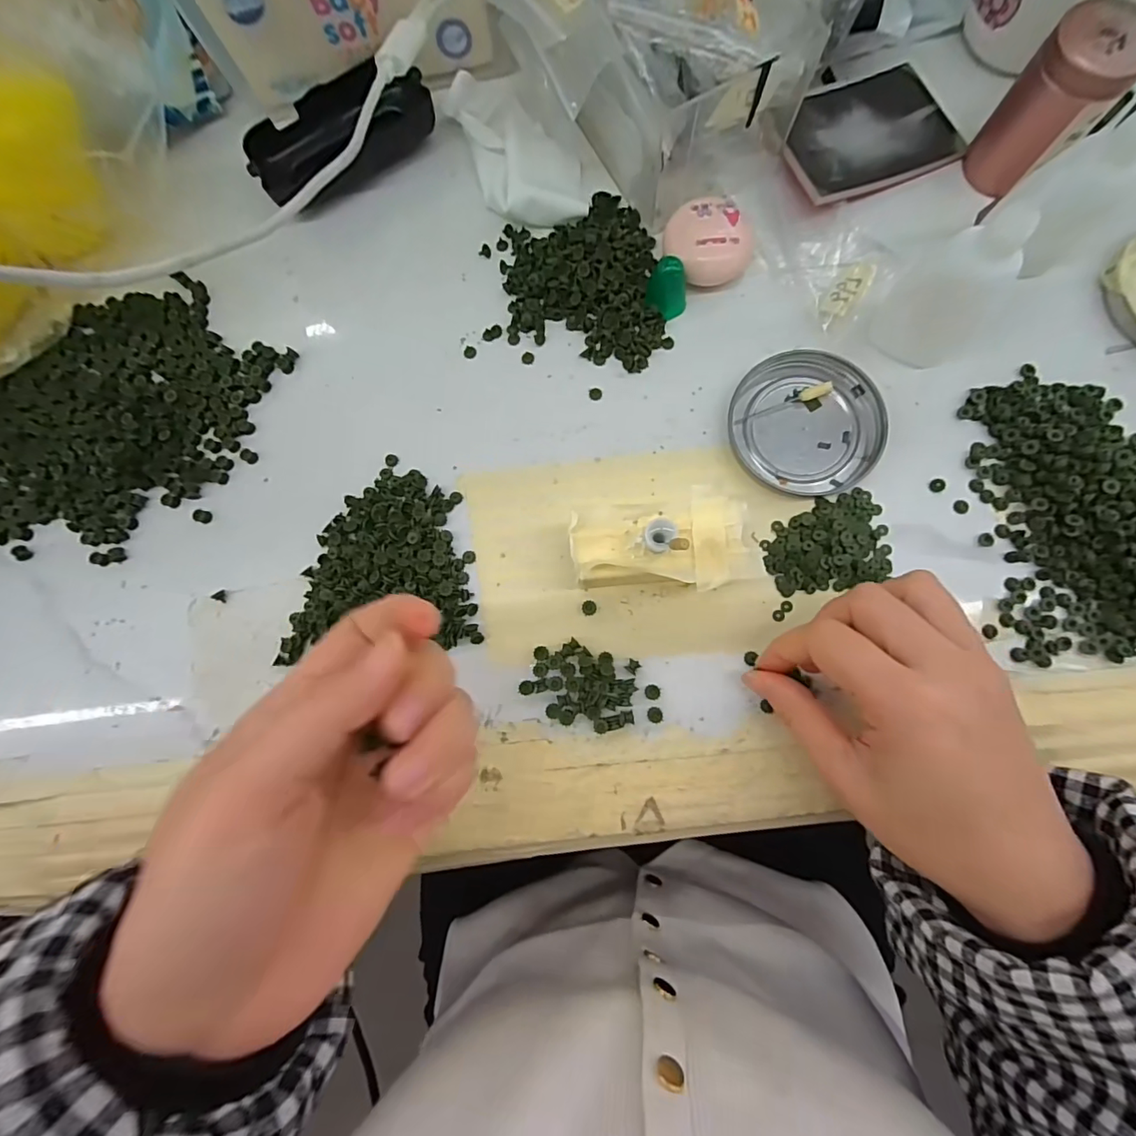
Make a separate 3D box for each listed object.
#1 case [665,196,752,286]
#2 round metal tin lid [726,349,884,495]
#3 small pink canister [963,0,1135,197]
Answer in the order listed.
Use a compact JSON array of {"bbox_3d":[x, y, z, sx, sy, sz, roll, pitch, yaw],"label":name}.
[{"bbox_3d":[0.077,-0.179,0.283,0.044,0.018,0.040,-1,82,3],"label":"case"},{"bbox_3d":[0.127,-0.078,0.274,0.077,0.008,0.074,-1,82,3],"label":"round metal tin lid"},{"bbox_3d":[0.246,-0.233,0.262,0.045,0.062,0.046,-1,82,3],"label":"small pink canister"}]

